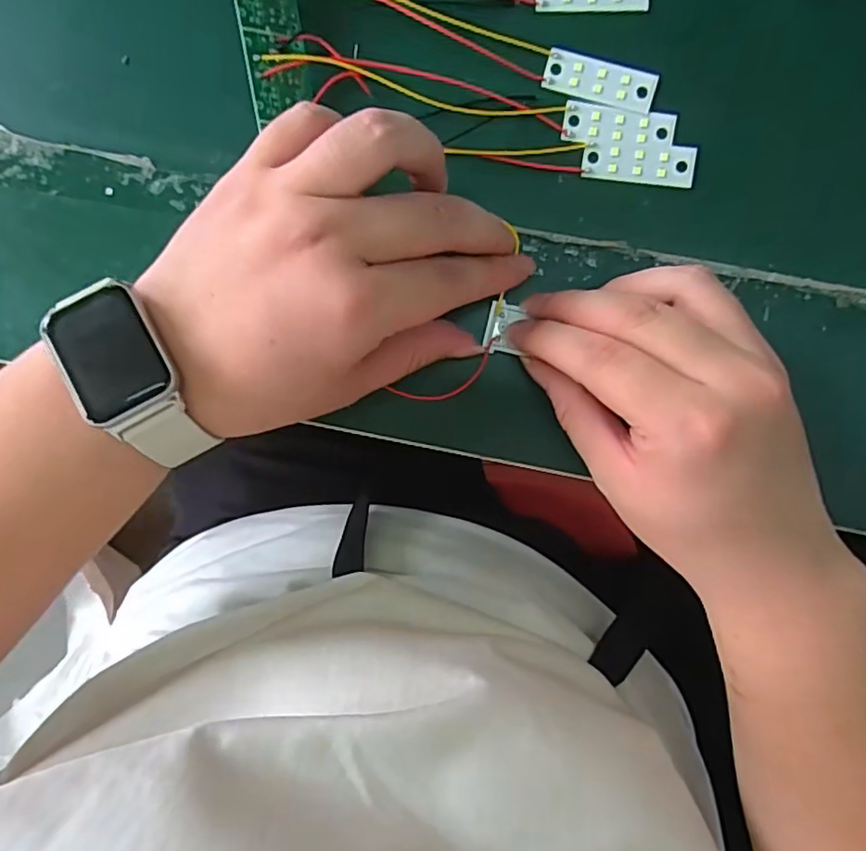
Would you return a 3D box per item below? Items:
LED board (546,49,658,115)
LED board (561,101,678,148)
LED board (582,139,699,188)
[{"bbox_3d":[0.069,-0.142,0.245,0.046,0.004,0.018,16,98,-1],"label":"LED board"},{"bbox_3d":[0.078,-0.125,0.246,0.046,0.004,0.015,6,98,1],"label":"LED board"},{"bbox_3d":[0.086,-0.110,0.248,0.046,0.004,0.015,6,98,1],"label":"LED board"}]

